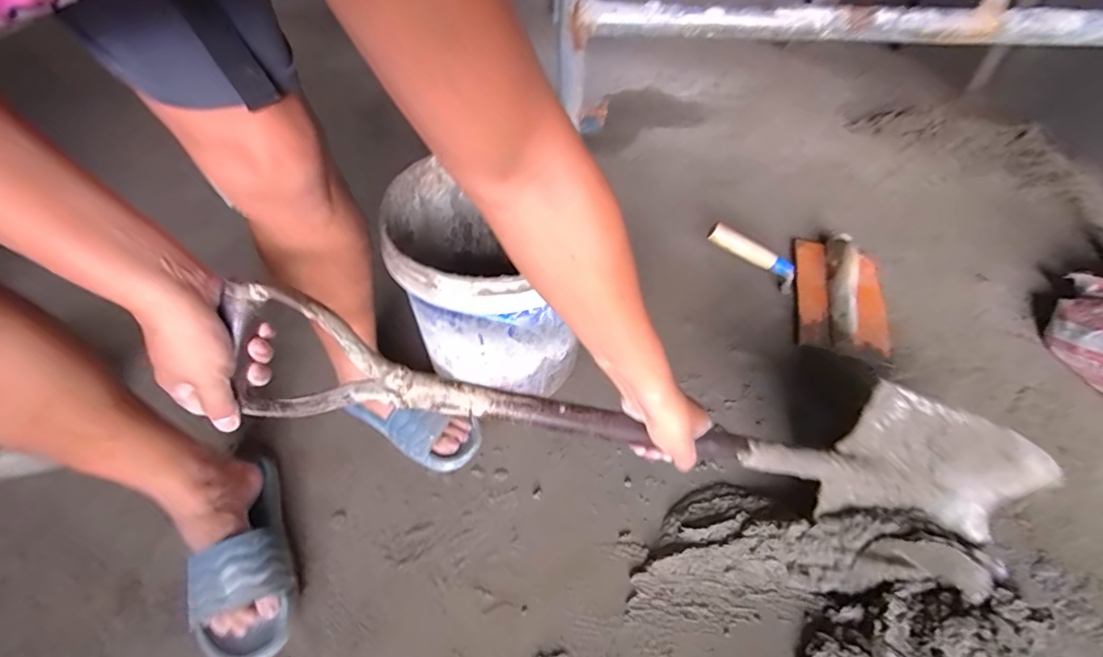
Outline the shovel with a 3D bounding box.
[{"bbox_3d":[0.145,0.106,0.543,0.897,0.155,0.104,12,46,-14],"label":"shovel"}]

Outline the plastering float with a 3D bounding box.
[{"bbox_3d":[0.569,-0.074,0.967,0.169,0.053,0.331,15,50,13],"label":"plastering float"}]

